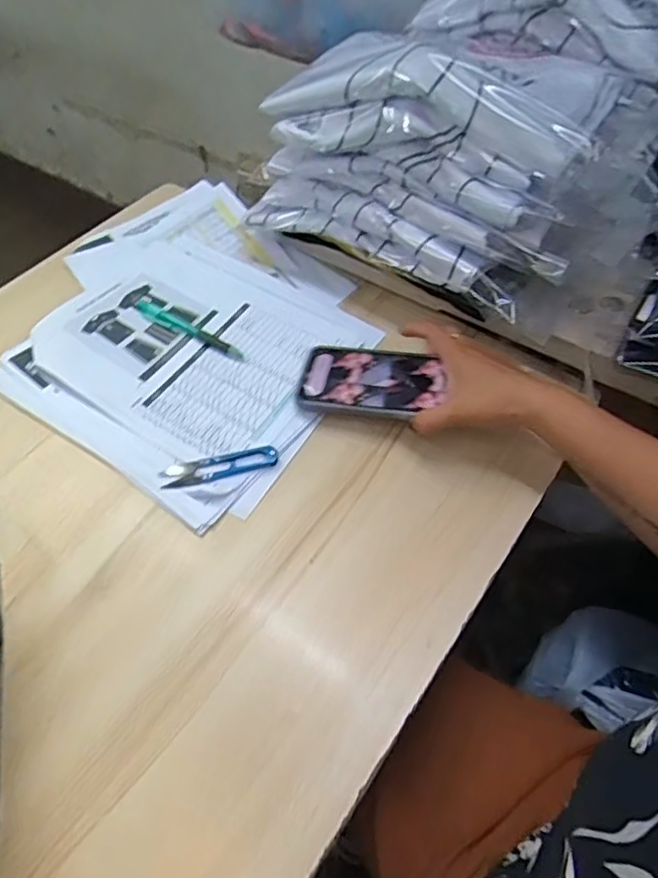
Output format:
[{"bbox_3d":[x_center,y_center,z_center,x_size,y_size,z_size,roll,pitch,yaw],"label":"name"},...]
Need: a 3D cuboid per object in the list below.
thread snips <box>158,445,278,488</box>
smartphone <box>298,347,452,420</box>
[{"bbox_3d":[-0.097,0.026,0.551,0.102,0.011,0.027,-11,52,-6],"label":"thread snips"},{"bbox_3d":[0.040,-0.056,0.582,0.129,0.015,0.081,9,60,10],"label":"smartphone"}]

